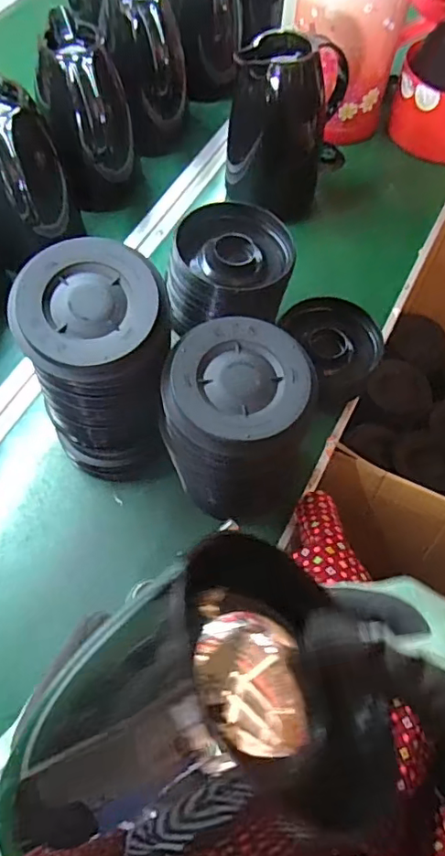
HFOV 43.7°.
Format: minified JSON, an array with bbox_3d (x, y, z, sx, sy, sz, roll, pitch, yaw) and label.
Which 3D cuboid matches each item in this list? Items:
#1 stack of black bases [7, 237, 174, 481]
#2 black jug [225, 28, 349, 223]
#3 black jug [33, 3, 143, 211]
[{"bbox_3d":[-0.105,-0.046,0.523,0.118,0.234,0.123,9,63,4],"label":"stack of black bases"},{"bbox_3d":[0.078,-0.396,0.724,0.134,0.196,0.115,12,63,6],"label":"black jug"},{"bbox_3d":[-0.171,-0.397,0.729,0.106,0.191,0.148,-10,63,-6],"label":"black jug"}]

